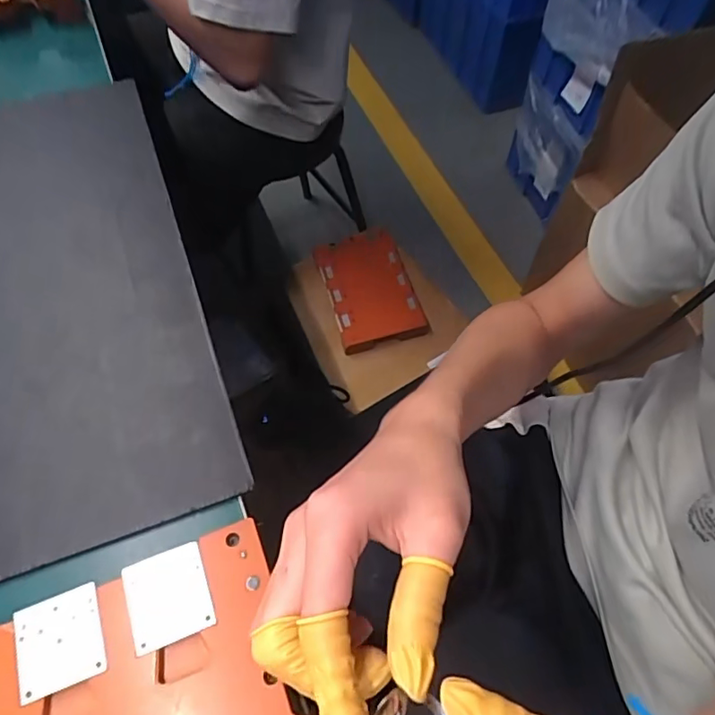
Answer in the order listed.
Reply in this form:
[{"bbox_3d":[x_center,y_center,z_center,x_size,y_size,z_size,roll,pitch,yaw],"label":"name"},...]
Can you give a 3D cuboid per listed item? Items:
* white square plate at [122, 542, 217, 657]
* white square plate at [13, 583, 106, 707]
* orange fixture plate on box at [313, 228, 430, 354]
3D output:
[{"bbox_3d":[-0.108,0.135,0.305,0.044,0.004,0.048,-18,63,-12],"label":"white square plate"},{"bbox_3d":[-0.163,0.154,0.293,0.044,0.004,0.047,-18,63,-12],"label":"white square plate"},{"bbox_3d":[0.025,-0.153,1.116,0.176,0.036,0.270,-14,61,-9],"label":"orange fixture plate on box"}]

